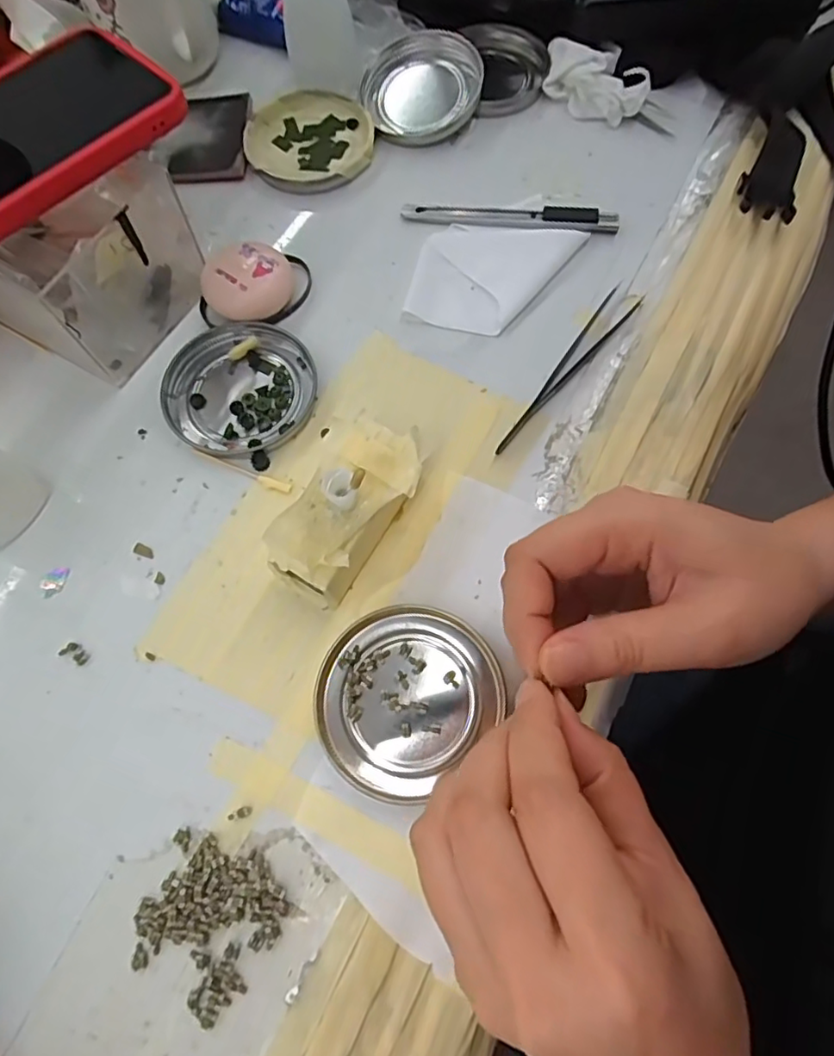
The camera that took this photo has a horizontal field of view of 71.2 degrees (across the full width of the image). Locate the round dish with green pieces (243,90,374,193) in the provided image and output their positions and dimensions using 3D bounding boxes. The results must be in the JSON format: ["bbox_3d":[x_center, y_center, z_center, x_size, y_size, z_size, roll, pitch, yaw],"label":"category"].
[{"bbox_3d":[-0.068,-0.247,0.371,0.079,0.008,0.077,0,70,1],"label":"round dish with green pieces"}]

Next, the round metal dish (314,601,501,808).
[{"bbox_3d":[-0.007,0.071,0.252,0.078,0.011,0.070,-41,75,-13],"label":"round metal dish"}]

